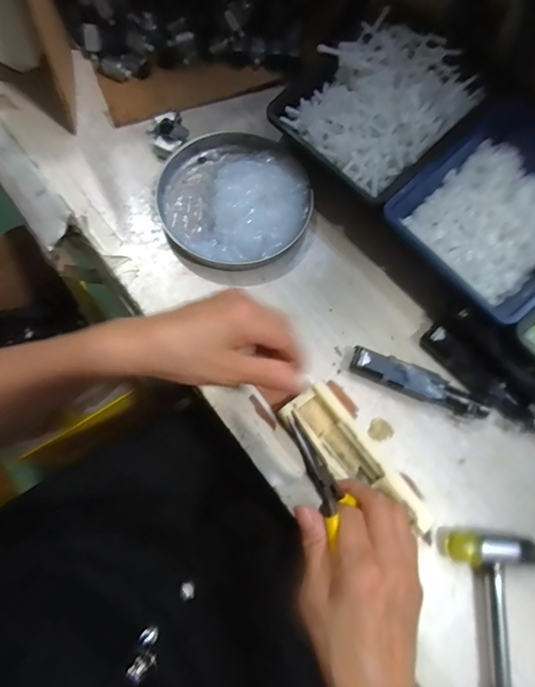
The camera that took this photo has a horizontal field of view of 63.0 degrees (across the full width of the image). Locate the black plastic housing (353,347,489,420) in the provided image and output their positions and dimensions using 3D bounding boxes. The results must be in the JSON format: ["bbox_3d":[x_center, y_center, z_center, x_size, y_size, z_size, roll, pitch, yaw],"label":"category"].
[{"bbox_3d":[0.128,0.035,0.374,0.117,0.021,0.025,21,73,4],"label":"black plastic housing"}]

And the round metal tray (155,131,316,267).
[{"bbox_3d":[-0.032,-0.142,0.417,0.139,0.025,0.143,1,73,-2],"label":"round metal tray"}]

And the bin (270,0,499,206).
[{"bbox_3d":[0.100,-0.218,0.406,0.146,0.058,0.145,-42,79,-13],"label":"bin"}]

